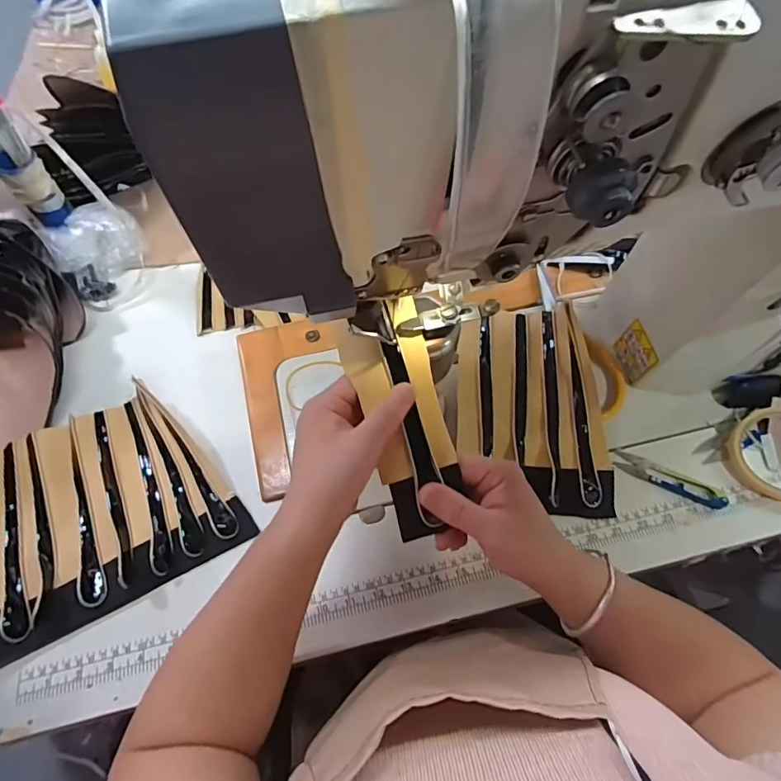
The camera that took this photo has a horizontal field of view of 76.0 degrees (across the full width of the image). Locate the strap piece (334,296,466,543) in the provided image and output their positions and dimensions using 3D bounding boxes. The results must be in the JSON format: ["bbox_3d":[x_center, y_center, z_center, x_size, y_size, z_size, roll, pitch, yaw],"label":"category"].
[{"bbox_3d":[0.008,0.019,0.345,0.057,0.010,0.159,-13,82,-5],"label":"strap piece"}]

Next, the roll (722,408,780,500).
[{"bbox_3d":[0.386,0.060,0.485,0.096,0.028,0.094,-1,60,2],"label":"roll"}]

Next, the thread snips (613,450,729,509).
[{"bbox_3d":[0.273,0.086,0.488,0.105,0.007,0.024,20,63,13],"label":"thread snips"}]

